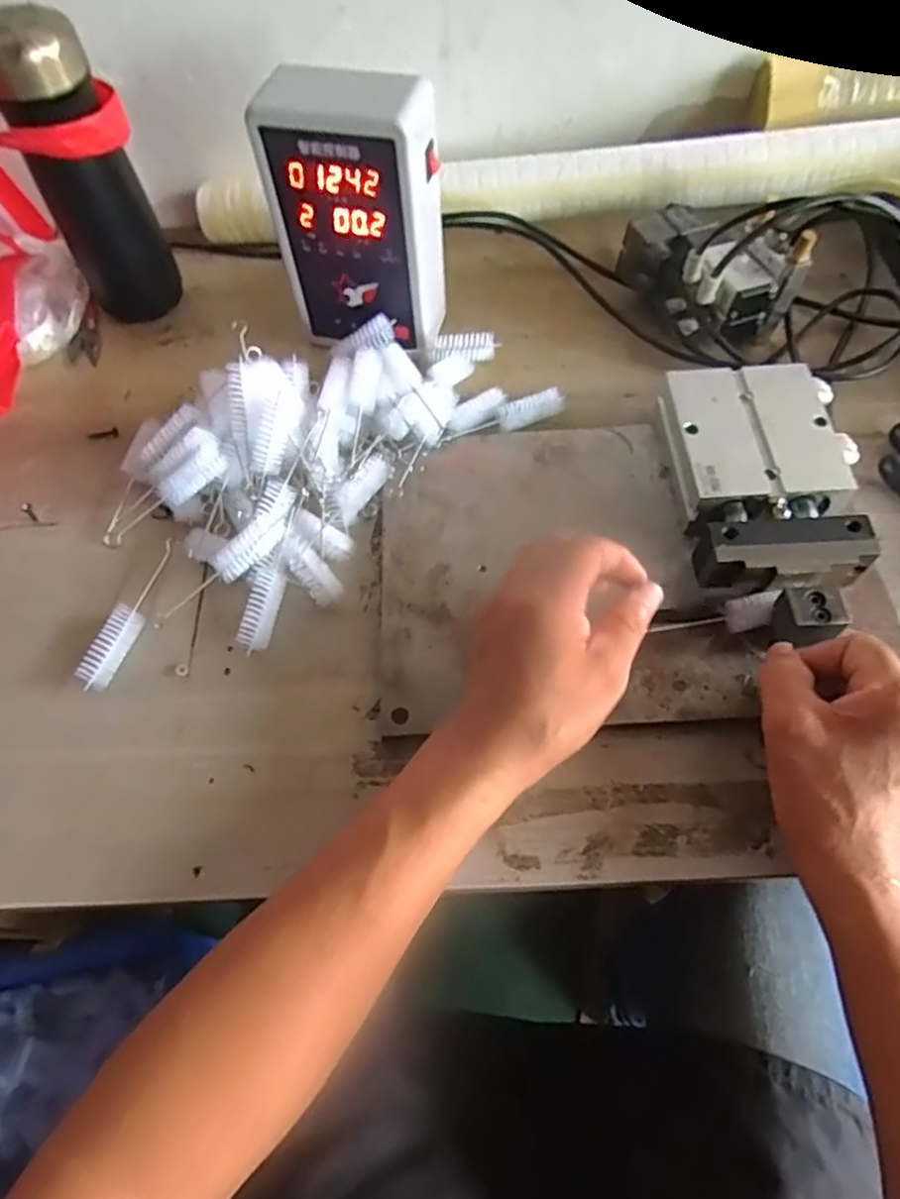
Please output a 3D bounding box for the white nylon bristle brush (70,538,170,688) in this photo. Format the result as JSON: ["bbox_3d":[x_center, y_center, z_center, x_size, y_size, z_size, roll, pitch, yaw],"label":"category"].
[{"bbox_3d":[-0.204,0.008,0.435,0.016,0.017,0.105,12,60,11],"label":"white nylon bristle brush"}]

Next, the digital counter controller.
[{"bbox_3d":[-0.062,-0.270,0.476,0.108,0.167,0.069,20,63,13],"label":"digital counter controller"}]

